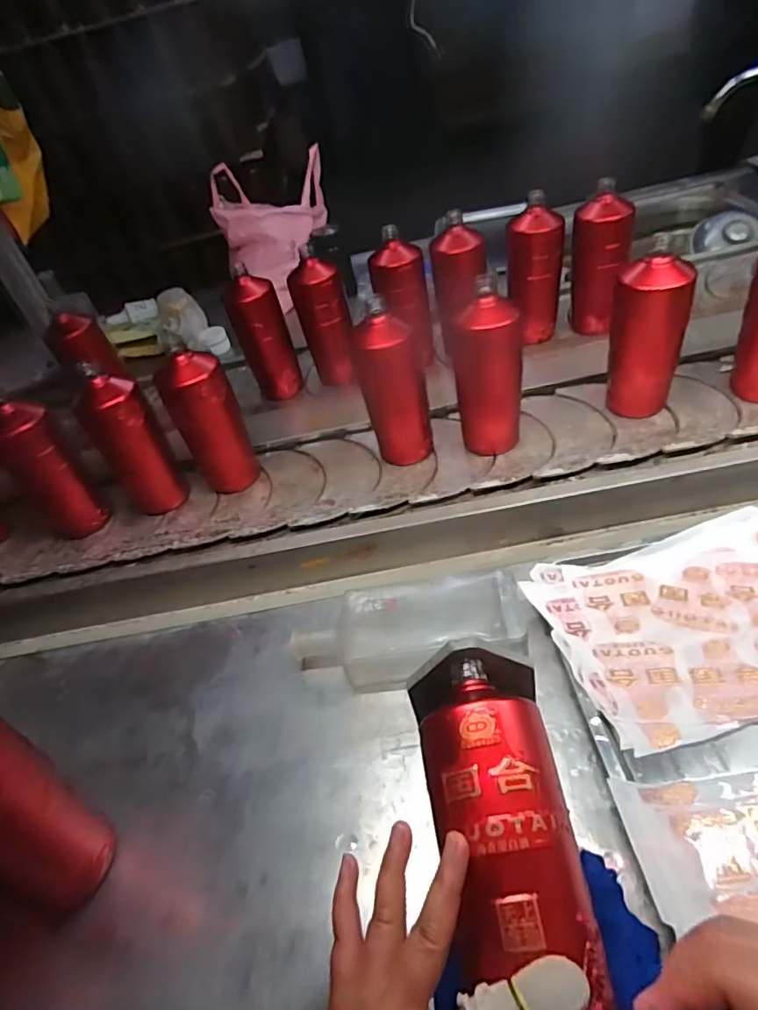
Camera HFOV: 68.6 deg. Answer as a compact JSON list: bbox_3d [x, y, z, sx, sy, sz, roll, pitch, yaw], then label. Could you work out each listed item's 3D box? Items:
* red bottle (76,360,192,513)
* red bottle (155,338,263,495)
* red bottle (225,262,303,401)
[{"bbox_3d":[-0.324,-0.083,0.733,0.073,0.181,0.069,-31,53,-19],"label":"red bottle"},{"bbox_3d":[-0.225,-0.105,0.736,0.082,0.190,0.093,-27,52,-16],"label":"red bottle"},{"bbox_3d":[-0.195,-0.289,0.914,0.078,0.200,0.090,-26,30,-15],"label":"red bottle"}]

